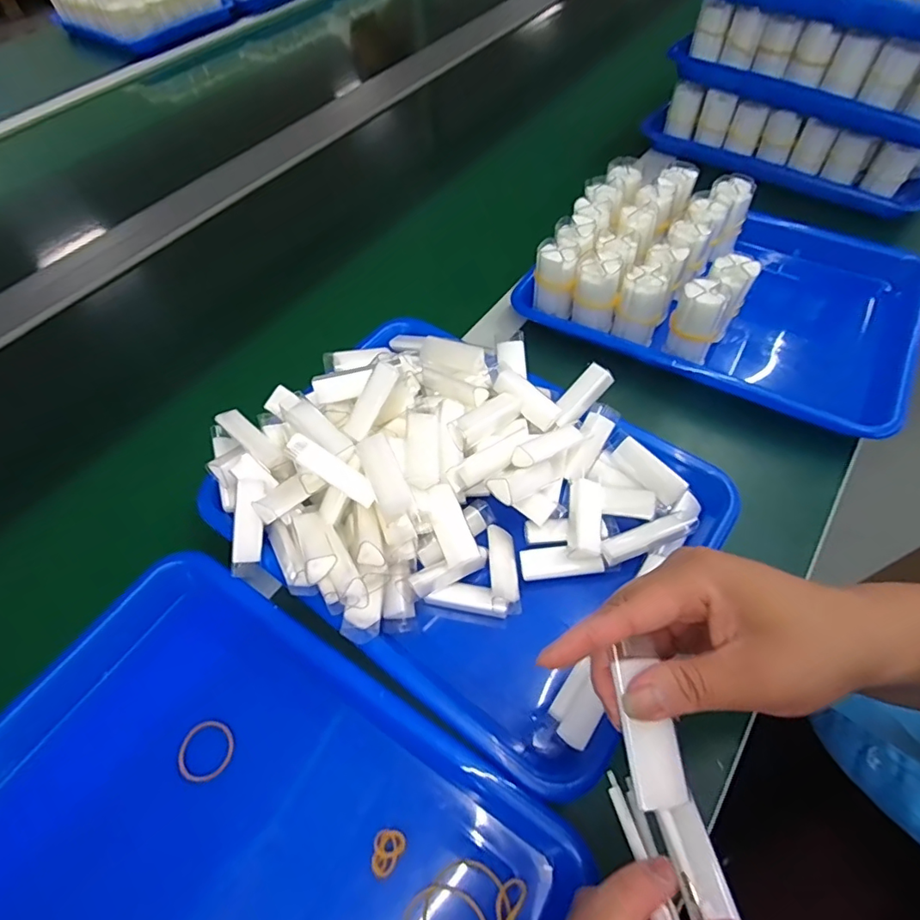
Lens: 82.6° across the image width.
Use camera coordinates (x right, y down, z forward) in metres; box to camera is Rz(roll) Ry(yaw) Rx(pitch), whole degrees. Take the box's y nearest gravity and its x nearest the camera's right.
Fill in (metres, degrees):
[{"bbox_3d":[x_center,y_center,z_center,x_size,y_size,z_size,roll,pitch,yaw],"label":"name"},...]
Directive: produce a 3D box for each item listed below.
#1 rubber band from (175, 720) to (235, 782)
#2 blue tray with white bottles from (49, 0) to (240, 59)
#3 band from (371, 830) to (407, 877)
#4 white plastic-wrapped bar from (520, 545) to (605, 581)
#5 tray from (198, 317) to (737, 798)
[{"bbox_3d":[-0.155,0.176,0.318,0.034,0.006,0.032,1,52,-1],"label":"rubber band"},{"bbox_3d":[-0.633,-0.897,1.032,0.283,0.079,0.227,29,63,21],"label":"blue tray with white bottles"},{"bbox_3d":[-0.040,0.210,0.281,0.016,0.004,0.021,25,61,19],"label":"band"},{"bbox_3d":[0.069,0.070,0.361,0.054,0.011,0.022,-6,56,0],"label":"white plastic-wrapped bar"},{"bbox_3d":[0.002,0.019,0.367,0.321,0.087,0.254,29,63,21],"label":"tray"}]

